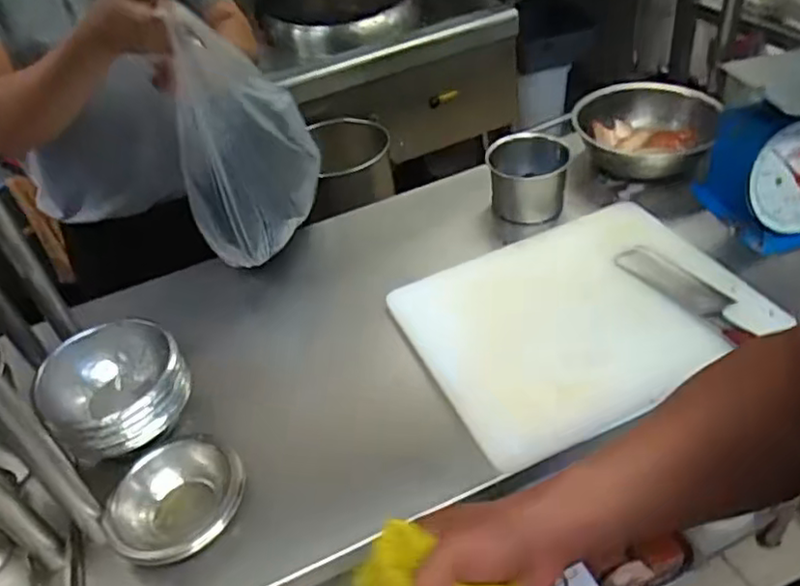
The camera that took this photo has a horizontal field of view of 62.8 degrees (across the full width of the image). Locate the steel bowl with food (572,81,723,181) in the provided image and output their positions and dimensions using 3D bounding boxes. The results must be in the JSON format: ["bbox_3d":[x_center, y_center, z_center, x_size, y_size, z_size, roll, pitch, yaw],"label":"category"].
[{"bbox_3d":[0.425,-0.285,1.151,0.223,0.079,0.244,-5,41,5],"label":"steel bowl with food"}]

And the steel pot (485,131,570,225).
[{"bbox_3d":[0.211,-0.193,1.086,0.124,0.104,0.115,-5,41,5],"label":"steel pot"}]

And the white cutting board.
[{"bbox_3d":[0.242,0.027,0.911,0.423,0.026,0.324,-26,46,-12],"label":"white cutting board"}]

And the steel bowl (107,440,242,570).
[{"bbox_3d":[-0.247,0.230,0.740,0.123,0.061,0.147,-4,42,6],"label":"steel bowl"}]

